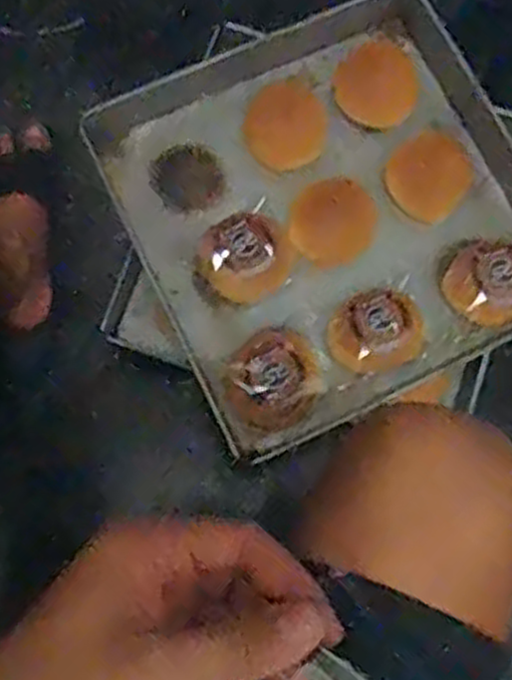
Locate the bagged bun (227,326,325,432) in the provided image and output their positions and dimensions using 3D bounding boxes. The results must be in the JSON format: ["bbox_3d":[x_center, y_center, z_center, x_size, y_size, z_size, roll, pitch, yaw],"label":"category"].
[{"bbox_3d":[0.018,0.044,0.858,0.094,0.059,0.104,36,79,7],"label":"bagged bun"}]

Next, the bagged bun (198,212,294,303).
[{"bbox_3d":[-0.011,-0.094,0.888,0.098,0.072,0.095,0,77,-1],"label":"bagged bun"}]

